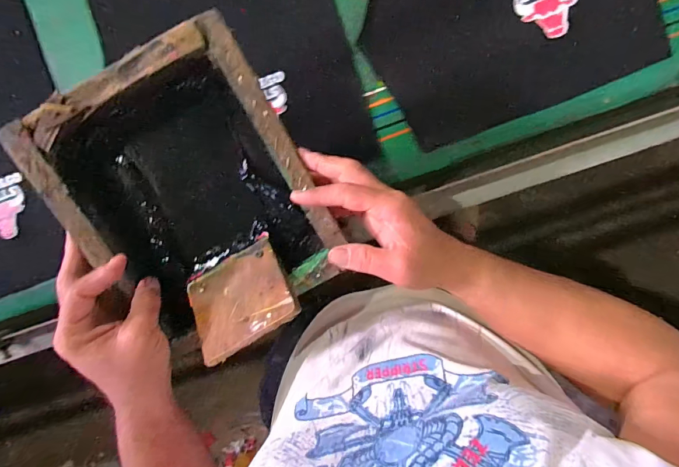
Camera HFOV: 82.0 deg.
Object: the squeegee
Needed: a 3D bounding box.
[{"bbox_3d":[-0.099,0.063,0.390,0.100,0.010,0.096,-31,57,1],"label":"squeegee"}]

